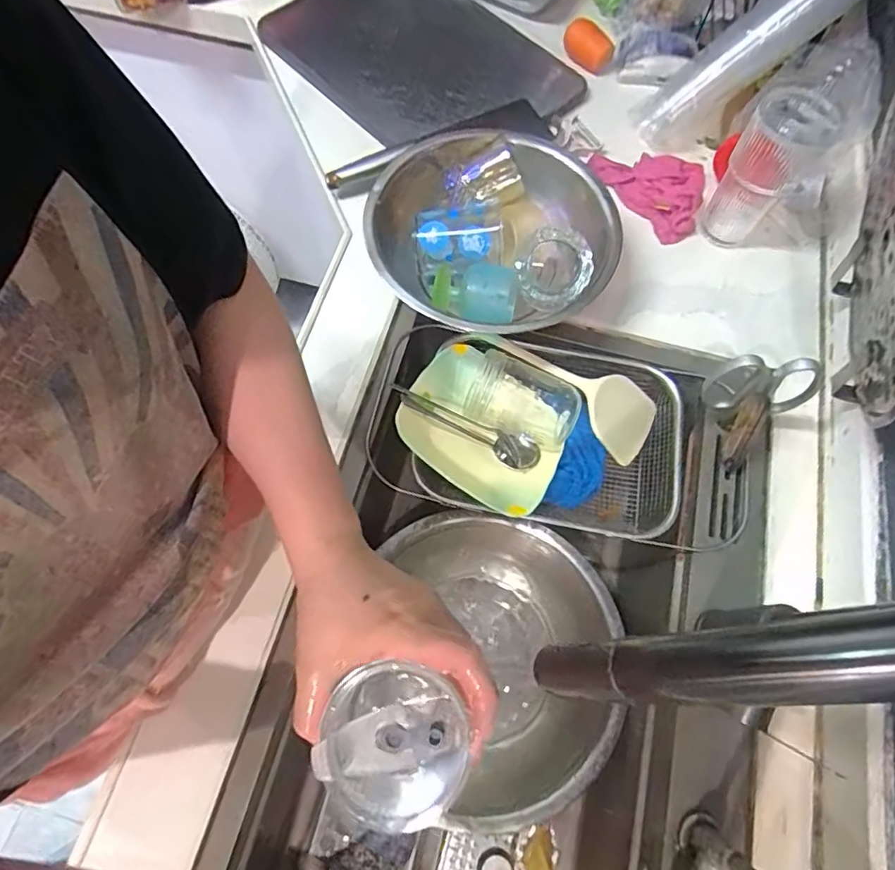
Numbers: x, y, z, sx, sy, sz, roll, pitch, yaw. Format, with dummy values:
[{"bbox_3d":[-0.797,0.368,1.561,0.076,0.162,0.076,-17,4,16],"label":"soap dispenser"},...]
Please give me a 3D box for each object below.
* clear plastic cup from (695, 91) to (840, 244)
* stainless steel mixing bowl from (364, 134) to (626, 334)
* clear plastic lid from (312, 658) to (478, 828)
[{"bbox_3d":[0.375,-0.312,0.661,0.083,0.160,0.075,33,70,11],"label":"clear plastic cup"},{"bbox_3d":[0.050,-0.234,0.649,0.272,0.100,0.257,1,67,-2],"label":"stainless steel mixing bowl"},{"bbox_3d":[-0.029,0.175,0.311,0.081,0.019,0.079,1,67,-2],"label":"clear plastic lid"}]

